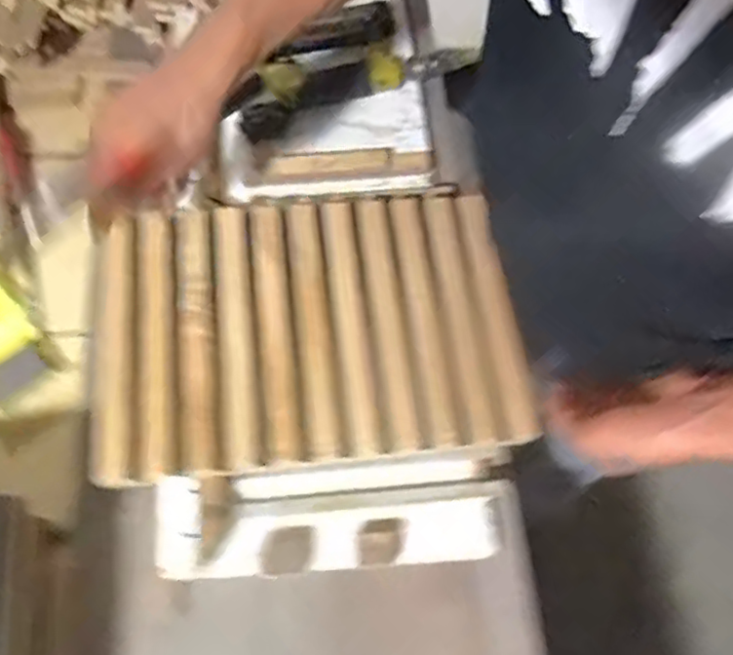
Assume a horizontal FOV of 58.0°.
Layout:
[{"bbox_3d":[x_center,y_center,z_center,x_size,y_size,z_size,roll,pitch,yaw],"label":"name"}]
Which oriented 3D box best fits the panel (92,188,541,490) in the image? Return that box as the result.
[{"bbox_3d":[-0.055,-0.009,0.562,0.321,0.039,0.253,-6,66,-6],"label":"panel"}]

